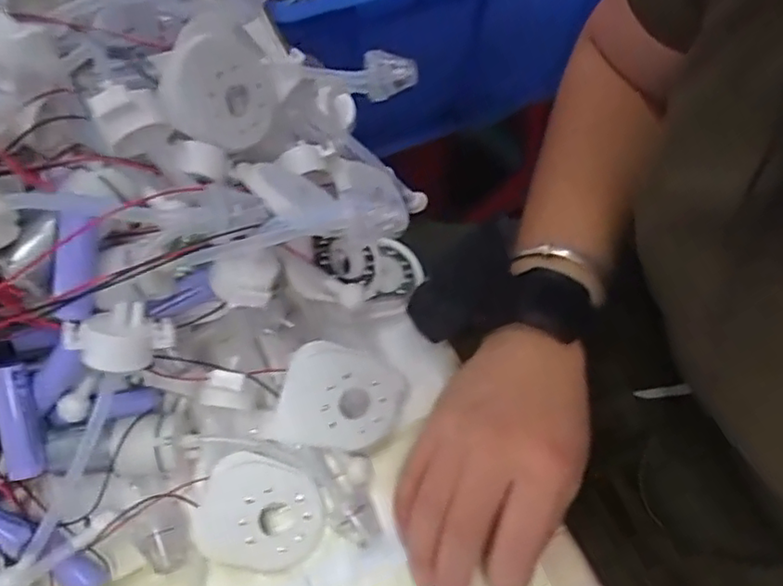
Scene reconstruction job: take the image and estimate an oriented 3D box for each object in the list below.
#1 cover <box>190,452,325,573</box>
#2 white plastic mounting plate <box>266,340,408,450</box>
[{"bbox_3d":[-0.061,0.105,0.287,0.055,0.009,0.049,26,78,-8],"label":"cover"},{"bbox_3d":[-0.023,0.053,0.297,0.063,0.008,0.048,21,83,-23],"label":"white plastic mounting plate"}]

